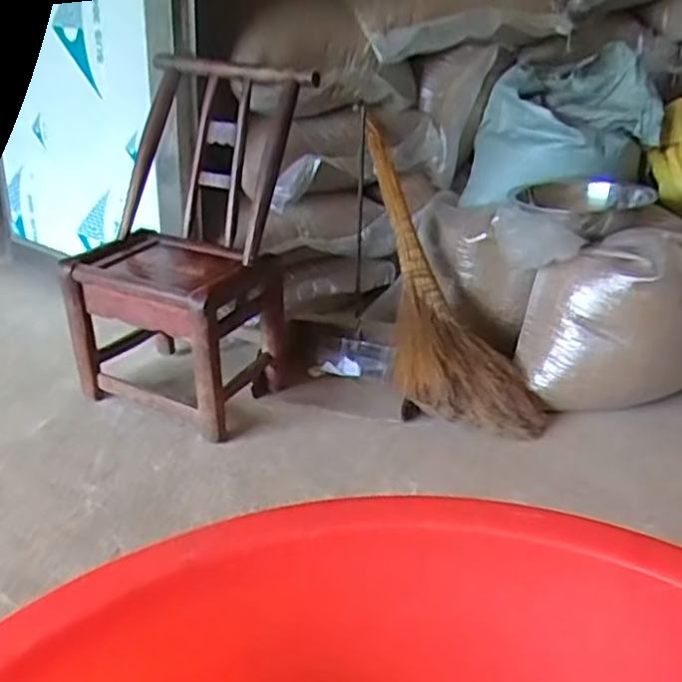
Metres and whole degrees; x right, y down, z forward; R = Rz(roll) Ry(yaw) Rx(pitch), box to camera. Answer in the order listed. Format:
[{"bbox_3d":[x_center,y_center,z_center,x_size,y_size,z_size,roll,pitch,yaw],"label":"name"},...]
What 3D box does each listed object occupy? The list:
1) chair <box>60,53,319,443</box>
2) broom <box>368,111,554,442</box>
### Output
[{"bbox_3d":[-0.296,-0.179,1.351,0.353,0.621,0.306,14,29,25],"label":"chair"},{"bbox_3d":[0.170,-0.118,1.515,0.265,0.146,0.733,-11,68,-23],"label":"broom"}]

